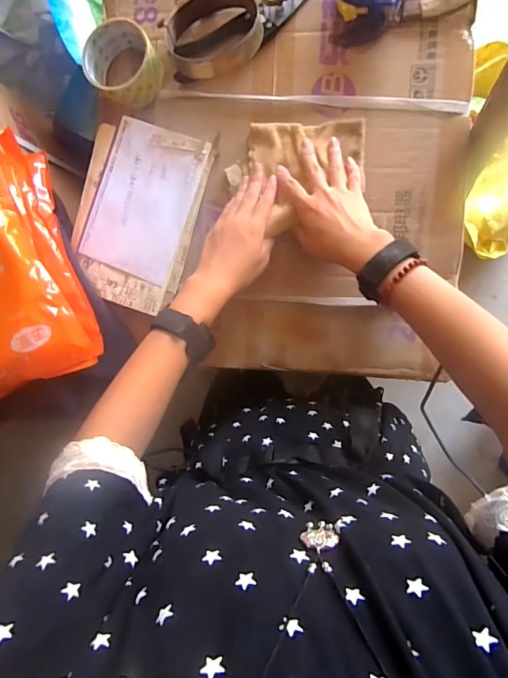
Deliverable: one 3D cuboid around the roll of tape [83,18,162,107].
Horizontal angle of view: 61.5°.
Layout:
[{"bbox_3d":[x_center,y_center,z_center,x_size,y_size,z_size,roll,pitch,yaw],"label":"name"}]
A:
[{"bbox_3d":[-0.155,-0.328,0.516,0.082,0.050,0.087,0,93,9],"label":"roll of tape"}]

